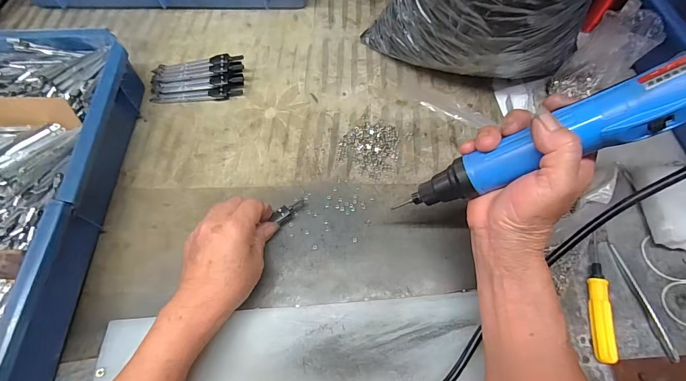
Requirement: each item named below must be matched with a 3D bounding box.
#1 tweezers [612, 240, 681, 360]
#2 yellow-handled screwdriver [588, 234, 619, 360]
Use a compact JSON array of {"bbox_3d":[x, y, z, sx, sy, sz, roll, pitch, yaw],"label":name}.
[{"bbox_3d":[0.269,0.097,0.311,0.008,0.006,0.102,-10,66,-2],"label":"tweezers"},{"bbox_3d":[0.230,0.091,0.309,0.015,0.016,0.116,13,67,8],"label":"yellow-handled screwdriver"}]

